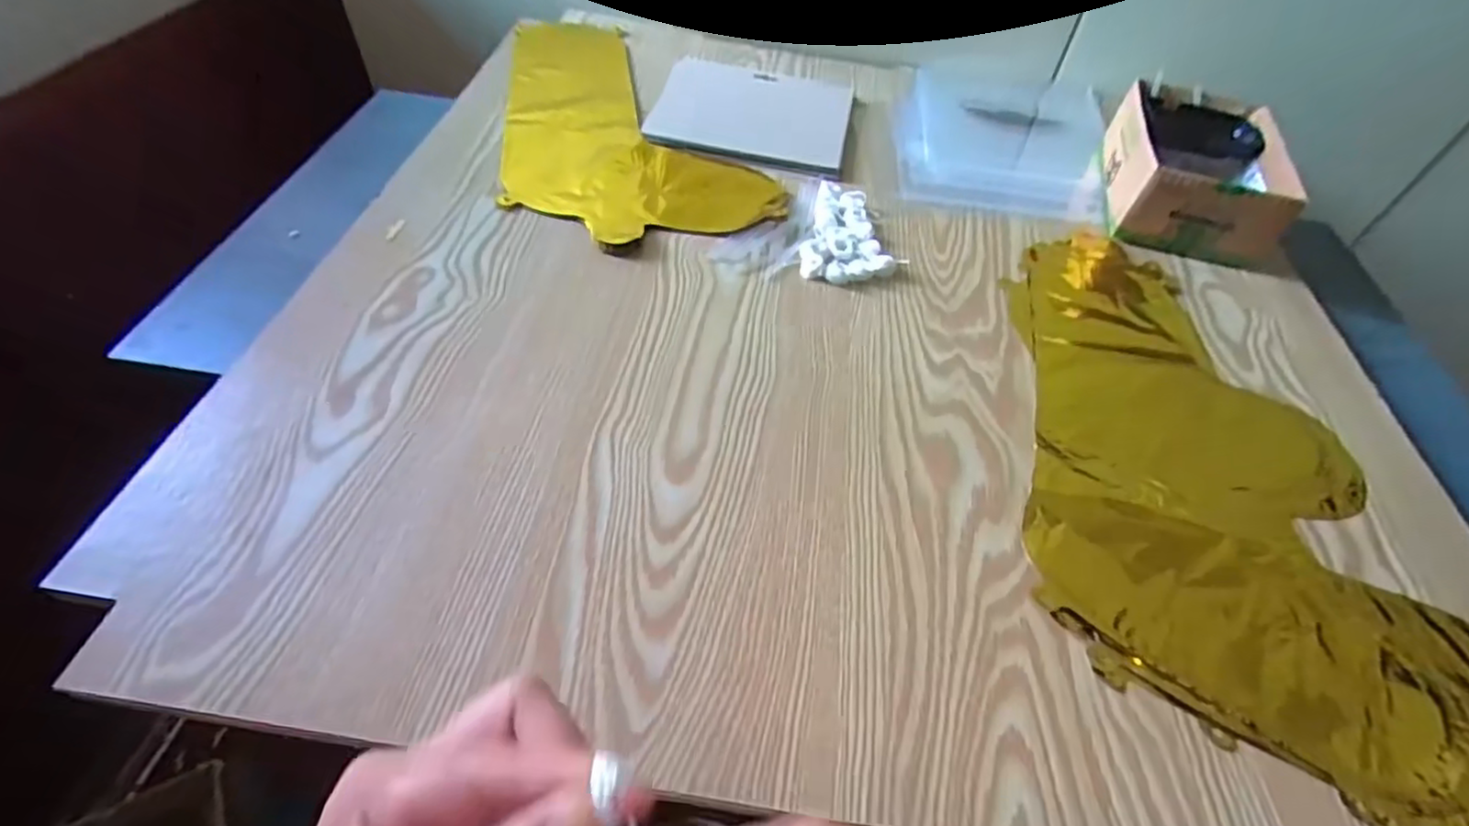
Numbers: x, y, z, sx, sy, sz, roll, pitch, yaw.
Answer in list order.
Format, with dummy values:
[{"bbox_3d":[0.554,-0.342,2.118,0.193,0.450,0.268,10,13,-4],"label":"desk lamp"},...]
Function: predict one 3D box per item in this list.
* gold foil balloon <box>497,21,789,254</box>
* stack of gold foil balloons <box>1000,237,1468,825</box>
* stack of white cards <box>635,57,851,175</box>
[{"bbox_3d":[-0.127,-0.310,0.669,0.227,0.009,0.442,-13,53,-15],"label":"gold foil balloon"},{"bbox_3d":[0.289,0.024,0.431,0.245,0.013,0.446,-2,51,-7],"label":"stack of gold foil balloons"},{"bbox_3d":[0.021,-0.309,0.671,0.188,0.010,0.173,11,50,4],"label":"stack of white cards"}]

